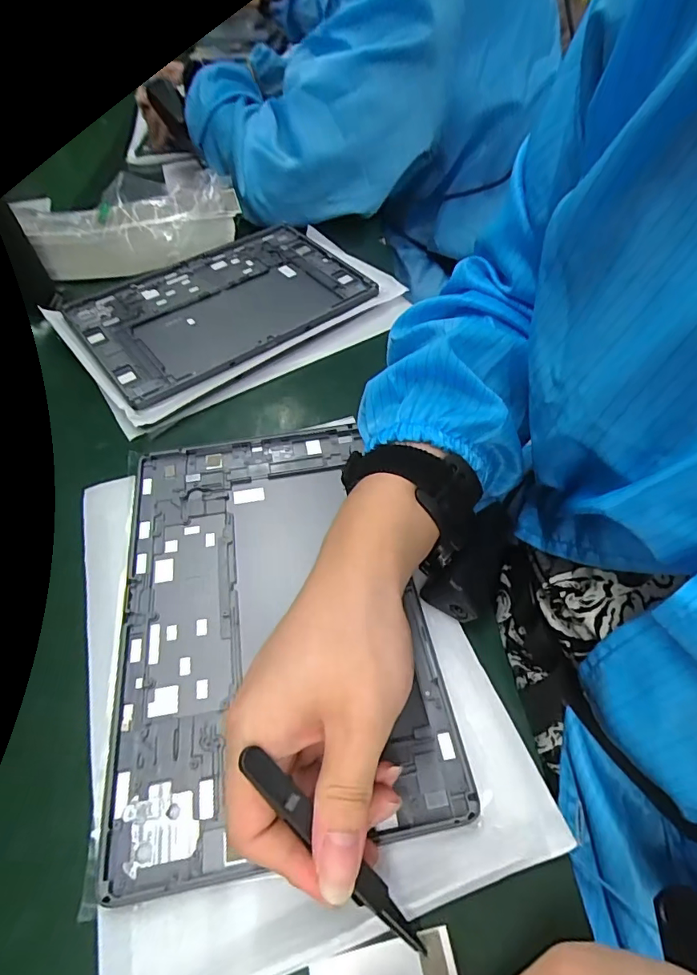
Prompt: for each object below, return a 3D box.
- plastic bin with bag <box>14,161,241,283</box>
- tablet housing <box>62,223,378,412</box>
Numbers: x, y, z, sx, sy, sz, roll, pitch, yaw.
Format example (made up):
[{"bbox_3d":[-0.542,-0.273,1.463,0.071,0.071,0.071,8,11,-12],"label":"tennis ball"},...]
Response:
[{"bbox_3d":[-0.229,-0.290,0.532,0.216,0.059,0.096,-21,55,-15],"label":"plastic bin with bag"},{"bbox_3d":[-0.123,-0.180,0.481,0.257,0.011,0.178,-32,58,-22],"label":"tablet housing"}]

